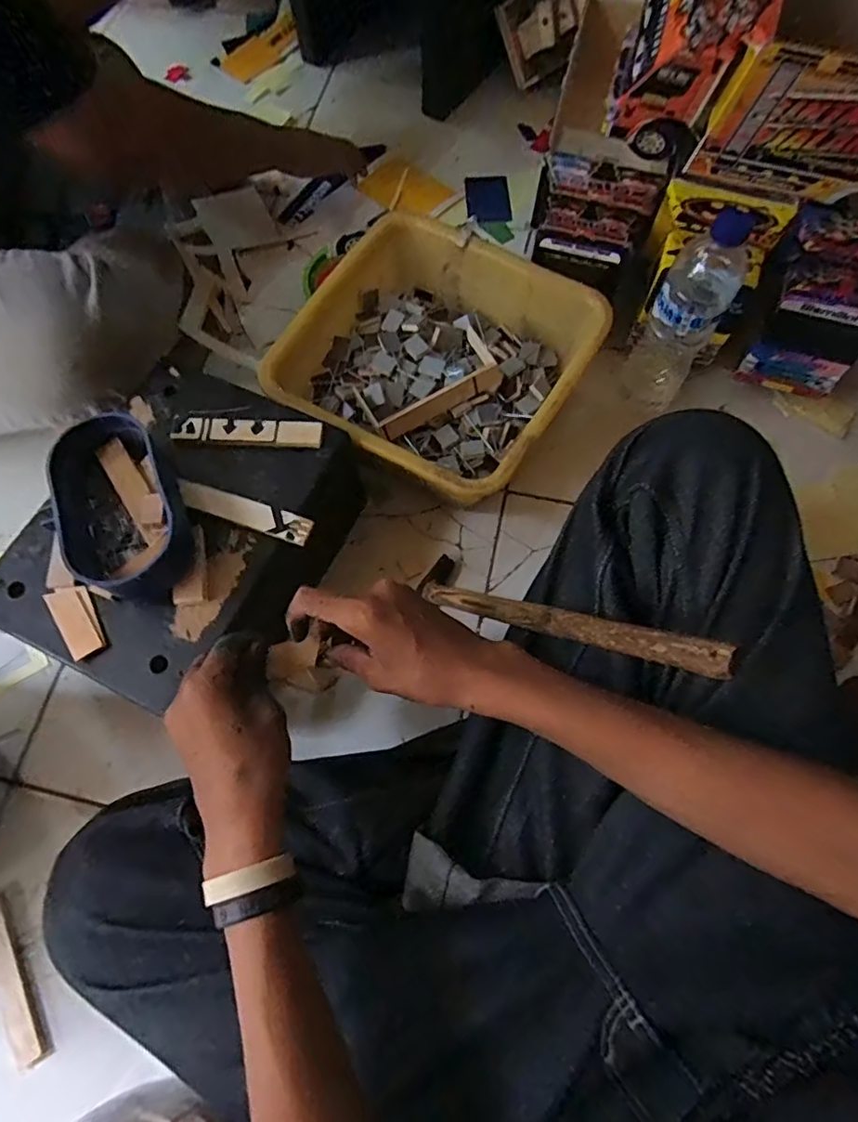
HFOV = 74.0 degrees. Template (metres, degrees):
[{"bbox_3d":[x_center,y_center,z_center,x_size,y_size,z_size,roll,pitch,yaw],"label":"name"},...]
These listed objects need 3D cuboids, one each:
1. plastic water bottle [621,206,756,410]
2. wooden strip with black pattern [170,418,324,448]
[{"bbox_3d":[0.257,-0.242,0.579,0.067,0.222,0.075,30,73,10],"label":"plastic water bottle"},{"bbox_3d":[-0.159,-0.113,0.502,0.128,0.007,0.026,3,70,1],"label":"wooden strip with black pattern"}]

